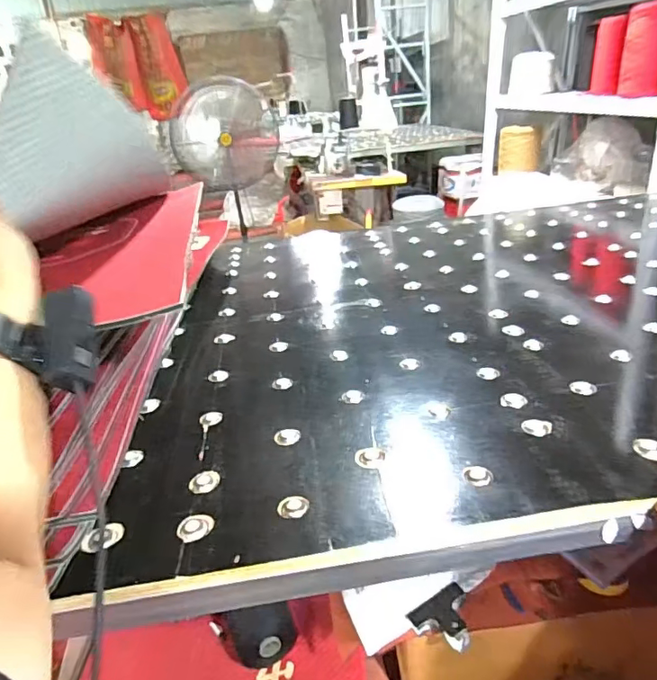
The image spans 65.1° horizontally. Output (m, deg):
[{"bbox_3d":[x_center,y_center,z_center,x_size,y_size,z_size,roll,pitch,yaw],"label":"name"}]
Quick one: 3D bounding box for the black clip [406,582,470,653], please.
[{"bbox_3d":[0.170,0.401,0.743,0.092,0.044,0.075,-17,27,-17],"label":"black clip"}]

